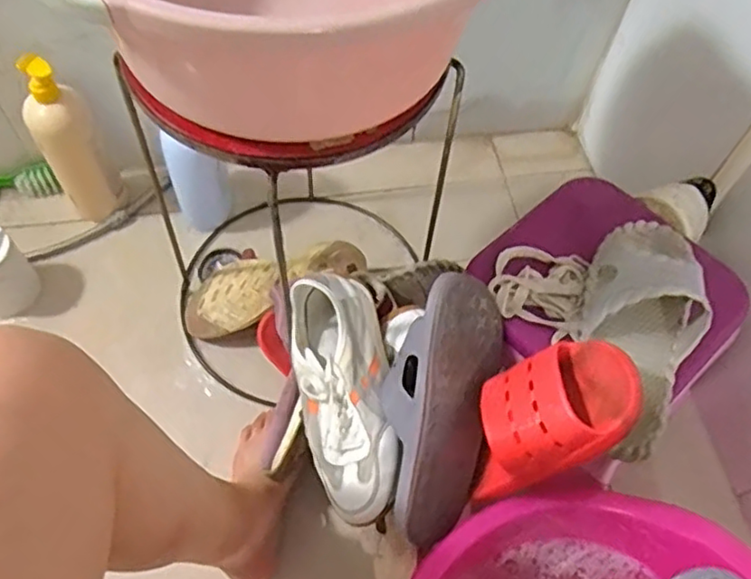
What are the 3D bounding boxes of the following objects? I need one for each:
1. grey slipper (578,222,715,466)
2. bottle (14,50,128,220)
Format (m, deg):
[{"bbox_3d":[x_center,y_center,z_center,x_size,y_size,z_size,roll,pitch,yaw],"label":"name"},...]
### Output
[{"bbox_3d":[0.247,0.024,0.592,0.105,0.065,0.251,18,61,8],"label":"grey slipper"},{"bbox_3d":[-0.411,-0.194,0.878,0.078,0.253,0.058,-31,66,-19],"label":"bottle"}]

